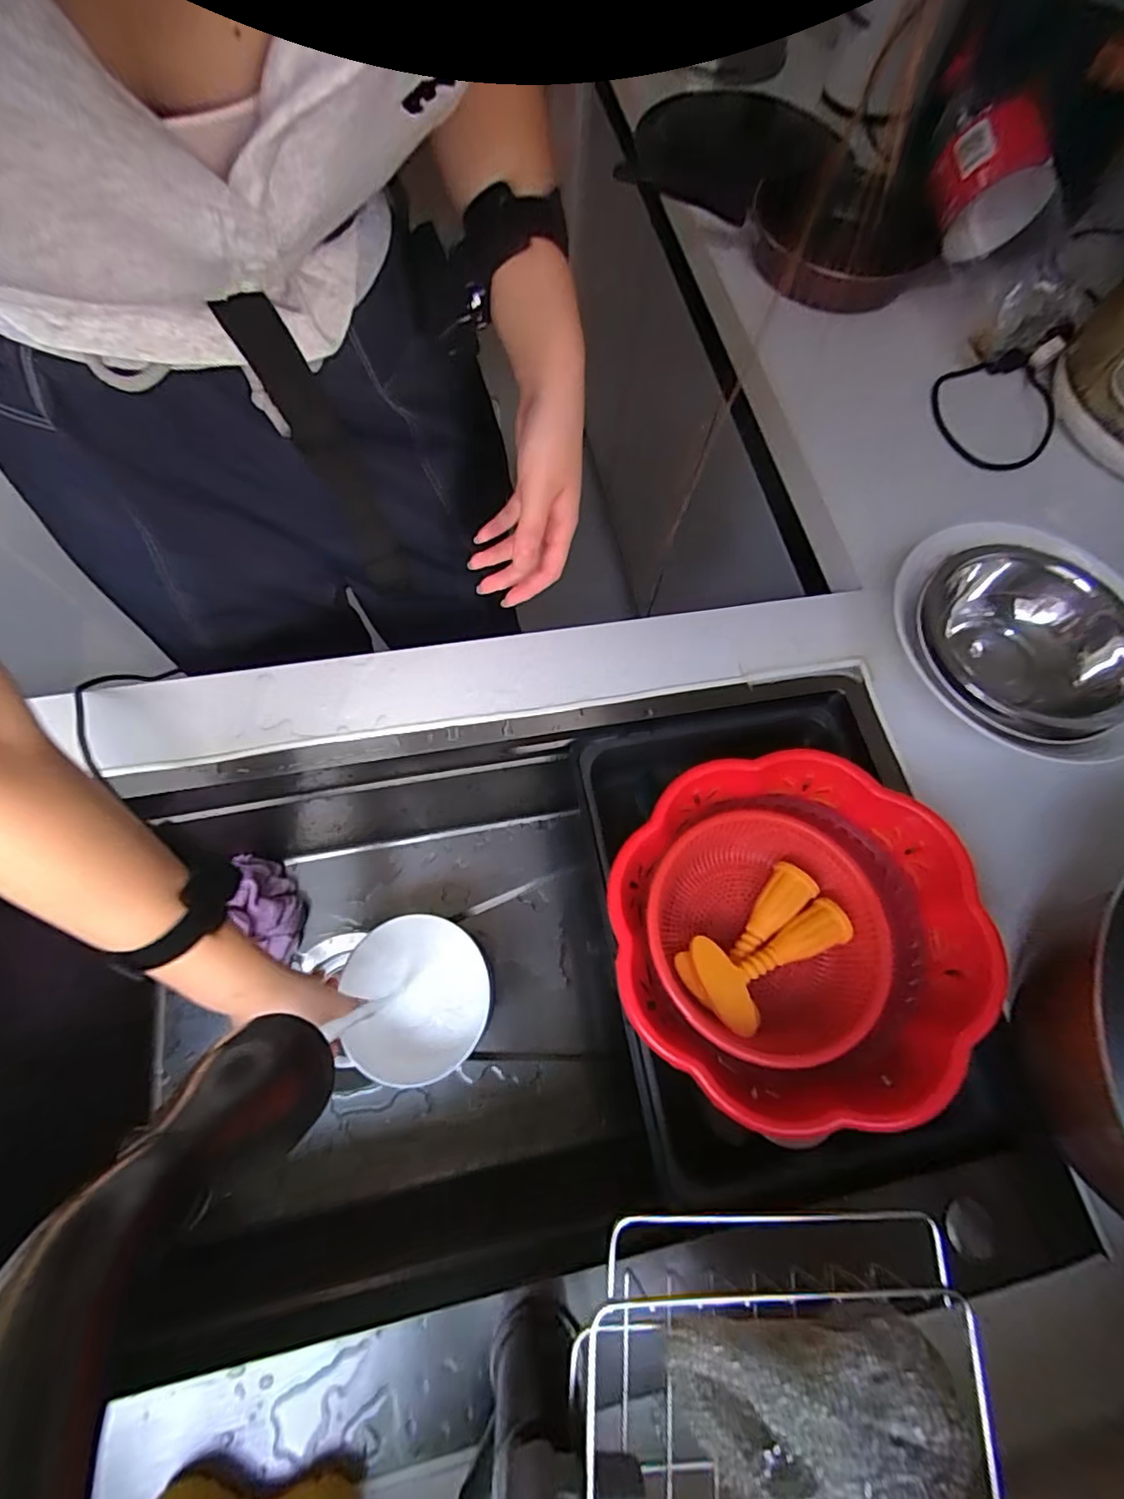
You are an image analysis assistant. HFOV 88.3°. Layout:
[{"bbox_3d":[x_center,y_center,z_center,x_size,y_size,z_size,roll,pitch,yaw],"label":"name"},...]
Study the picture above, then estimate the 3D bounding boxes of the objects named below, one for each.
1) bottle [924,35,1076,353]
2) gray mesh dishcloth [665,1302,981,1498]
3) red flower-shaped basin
[{"bbox_3d":[0.462,-0.600,0.615,0.096,0.091,0.318,-12,88,-7],"label":"bottle"},{"bbox_3d":[0.111,0.289,0.244,0.120,0.045,0.068,3,68,-4],"label":"gray mesh dishcloth"},{"bbox_3d":[0.155,0.125,0.415,0.229,0.093,0.233,39,70,10],"label":"red flower-shaped basin"}]

